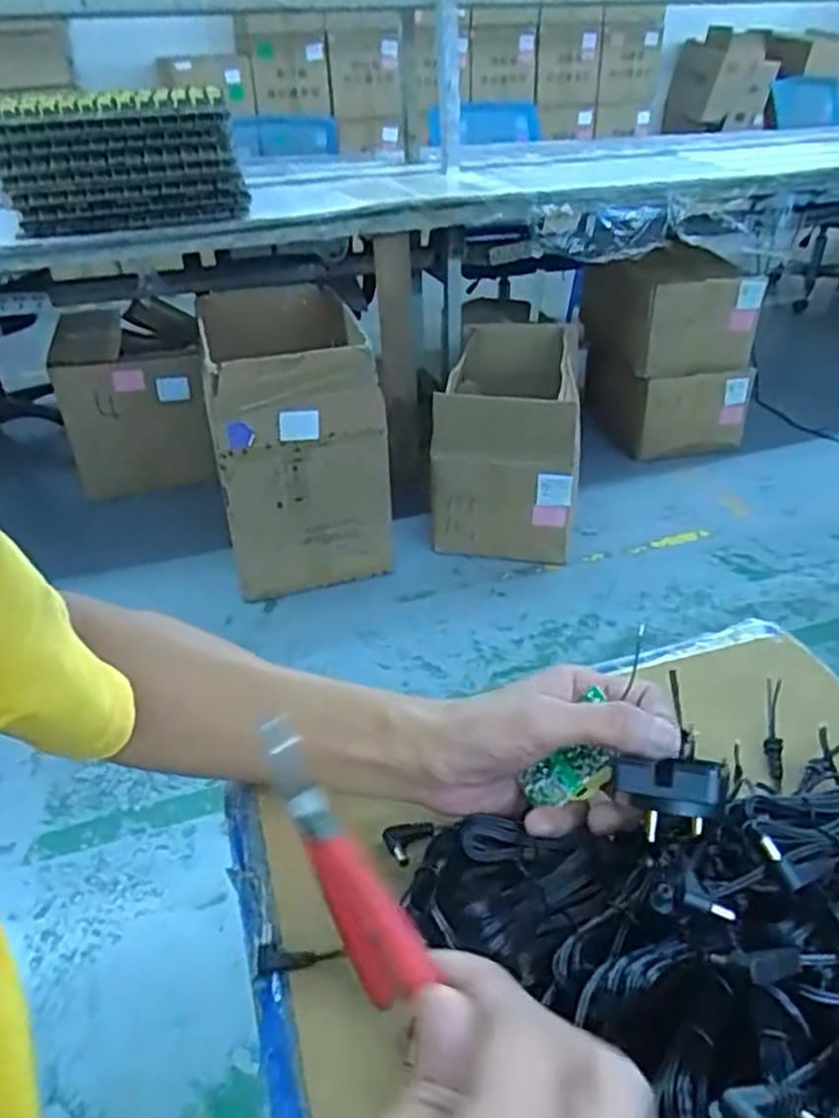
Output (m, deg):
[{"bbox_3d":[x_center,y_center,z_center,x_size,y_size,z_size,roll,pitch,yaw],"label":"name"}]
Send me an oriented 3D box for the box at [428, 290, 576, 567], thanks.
[{"bbox_3d":[0.208,-0.298,1.881,0.321,0.413,0.569,2,34,7],"label":"box"}]

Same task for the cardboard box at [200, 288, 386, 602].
[{"bbox_3d":[-0.296,-0.248,1.795,0.338,0.594,0.518,-11,35,-13],"label":"cardboard box"}]

